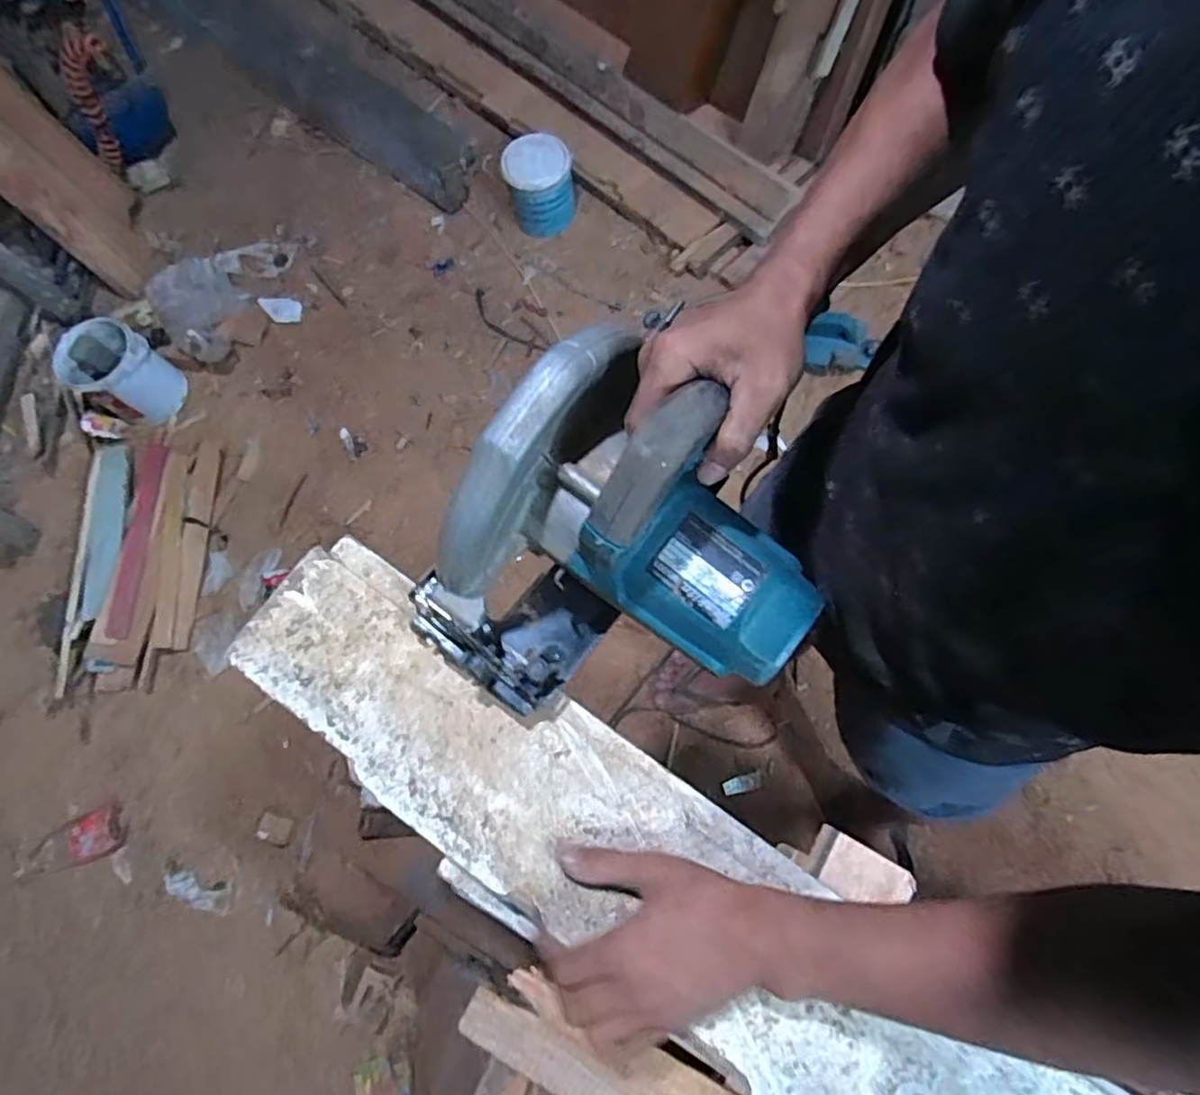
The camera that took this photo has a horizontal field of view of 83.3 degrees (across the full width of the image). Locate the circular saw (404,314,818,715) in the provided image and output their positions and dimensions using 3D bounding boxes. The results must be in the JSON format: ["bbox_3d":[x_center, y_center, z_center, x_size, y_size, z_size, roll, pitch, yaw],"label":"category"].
[{"bbox_3d":[0.010,0.019,0.411,0.203,0.183,0.199,41,77,12],"label":"circular saw"}]

